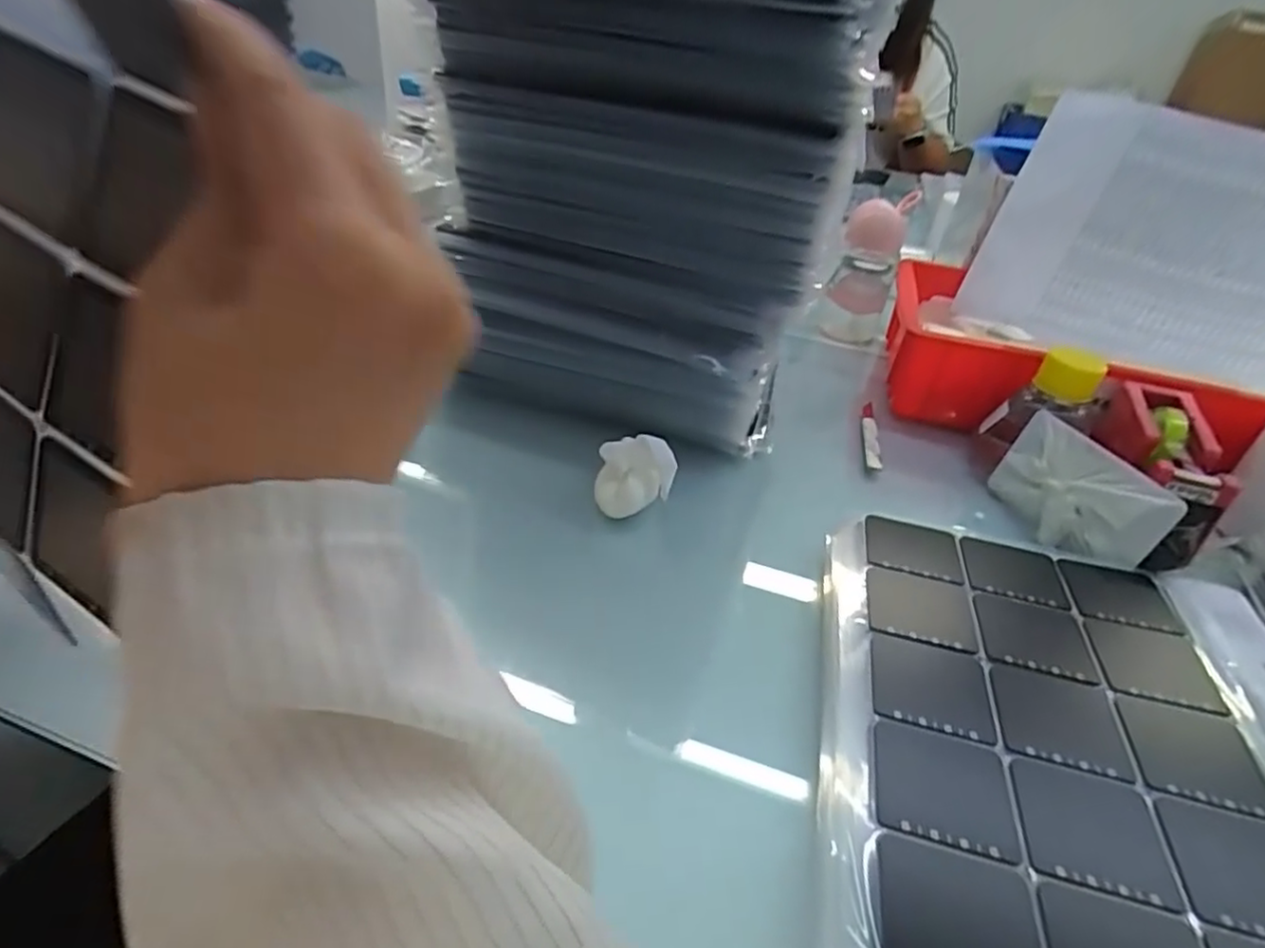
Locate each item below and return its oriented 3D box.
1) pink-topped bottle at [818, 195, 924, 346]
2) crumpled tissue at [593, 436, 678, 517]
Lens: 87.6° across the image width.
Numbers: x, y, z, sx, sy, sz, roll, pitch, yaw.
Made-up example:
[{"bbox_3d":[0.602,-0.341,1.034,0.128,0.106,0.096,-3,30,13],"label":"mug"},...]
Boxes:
[{"bbox_3d":[0.245,-0.216,0.698,0.065,0.141,0.064,20,38,16],"label":"pink-topped bottle"},{"bbox_3d":[0.001,0.003,0.441,0.050,0.048,0.030,7,37,0],"label":"crumpled tissue"}]

